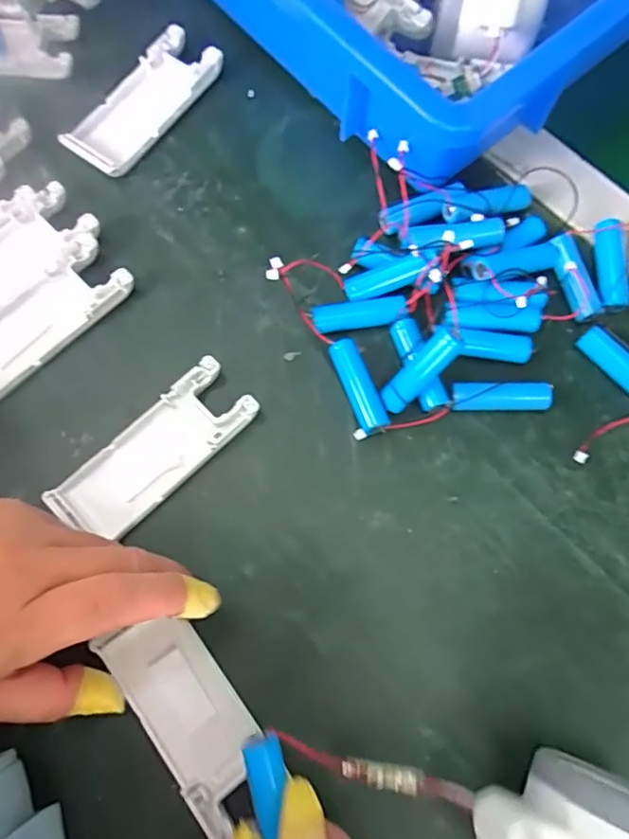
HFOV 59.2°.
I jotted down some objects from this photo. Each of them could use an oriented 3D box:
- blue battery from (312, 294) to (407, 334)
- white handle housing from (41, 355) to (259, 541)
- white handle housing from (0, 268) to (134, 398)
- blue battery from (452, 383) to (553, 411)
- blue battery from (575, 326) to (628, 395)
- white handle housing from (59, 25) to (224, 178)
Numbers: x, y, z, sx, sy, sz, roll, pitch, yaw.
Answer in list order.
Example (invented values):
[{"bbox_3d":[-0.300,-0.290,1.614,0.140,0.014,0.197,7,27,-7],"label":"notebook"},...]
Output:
[{"bbox_3d":[0.024,-0.057,0.297,0.048,0.017,0.015,-7,75,-3],"label":"blue battery"},{"bbox_3d":[-0.079,0.017,0.277,0.103,0.011,0.039,-42,79,-12],"label":"white handle housing"},{"bbox_3d":[-0.148,-0.051,0.293,0.103,0.011,0.039,-42,80,-12],"label":"white handle housing"},{"bbox_3d":[0.097,-0.011,0.289,0.050,0.013,0.013,1,74,-1],"label":"blue battery"},{"bbox_3d":[0.161,-0.026,0.293,0.013,0.015,0.050,-41,79,-11],"label":"blue battery"},{"bbox_3d":[-0.101,-0.189,0.329,0.038,0.016,0.100,37,77,8],"label":"white handle housing"}]

